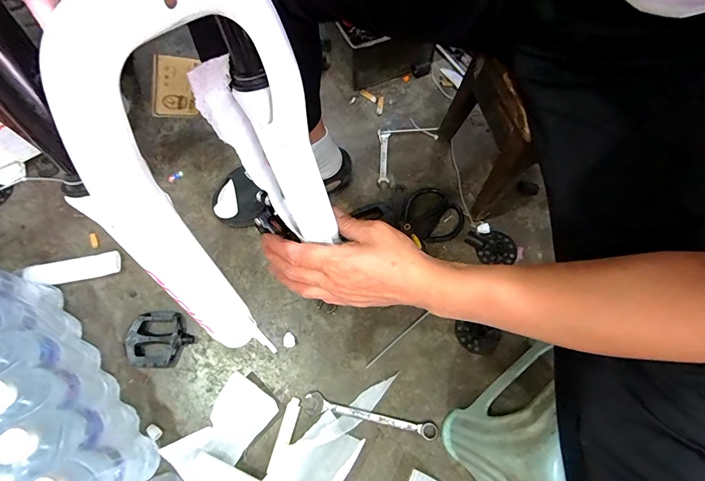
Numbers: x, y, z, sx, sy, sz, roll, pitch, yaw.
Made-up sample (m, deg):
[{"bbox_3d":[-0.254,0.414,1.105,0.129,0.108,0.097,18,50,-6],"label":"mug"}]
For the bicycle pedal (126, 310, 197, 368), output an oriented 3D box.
[{"bbox_3d":[-0.326,0.168,0.614,0.104,0.024,0.092,-2,69,-1],"label":"bicycle pedal"}]

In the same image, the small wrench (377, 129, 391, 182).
[{"bbox_3d":[0.066,-0.179,0.757,0.024,0.007,0.126,1,69,0],"label":"small wrench"}]

